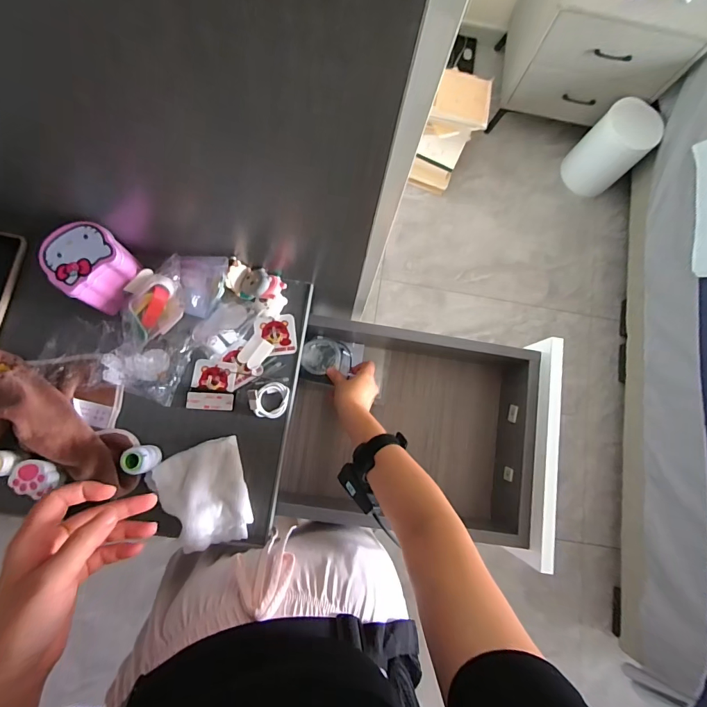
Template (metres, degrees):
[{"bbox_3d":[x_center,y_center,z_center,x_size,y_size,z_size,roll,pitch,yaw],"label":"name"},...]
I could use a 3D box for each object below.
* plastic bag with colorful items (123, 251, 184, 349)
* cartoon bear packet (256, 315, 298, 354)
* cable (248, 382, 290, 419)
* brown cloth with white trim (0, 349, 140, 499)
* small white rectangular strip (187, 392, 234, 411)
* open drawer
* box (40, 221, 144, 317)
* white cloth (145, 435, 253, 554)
[{"bbox_3d":[-0.264,-0.066,0.514,0.073,0.042,0.121,5,80,-4],"label":"plastic bag with colorful items"},{"bbox_3d":[-0.109,-0.025,0.546,0.054,0.012,0.057,-7,81,-5],"label":"cartoon bear packet"},{"bbox_3d":[-0.114,0.062,0.520,0.049,0.021,0.047,6,80,-3],"label":"cable"},{"bbox_3d":[-0.385,0.076,0.478,0.250,0.074,0.160,12,80,-2],"label":"brown cloth with white trim"},{"bbox_3d":[-0.191,0.064,0.516,0.061,0.006,0.022,3,80,-4],"label":"small white rectangular strip"},{"bbox_3d":[0.096,0.120,0.622,0.389,0.146,0.317,9,80,-3],"label":"open drawer"},{"bbox_3d":[-0.324,-0.108,0.484,0.077,0.076,0.086,39,80,3],"label":"box"},{"bbox_3d":[-0.191,0.177,0.480,0.114,0.041,0.124,-14,82,-7],"label":"white cloth"}]

